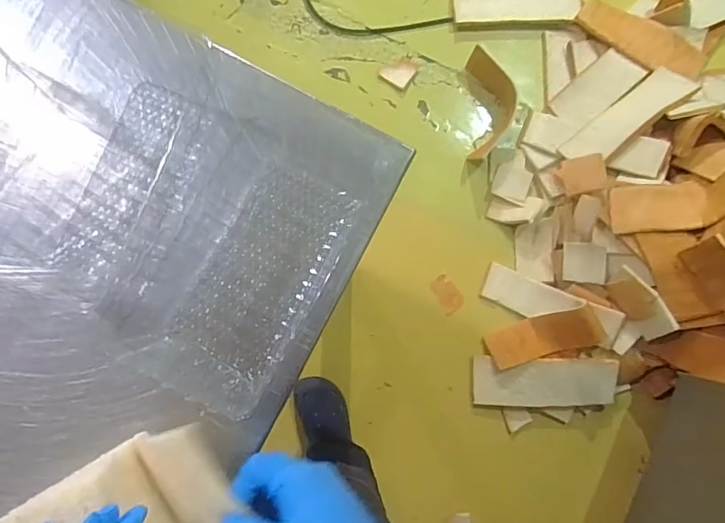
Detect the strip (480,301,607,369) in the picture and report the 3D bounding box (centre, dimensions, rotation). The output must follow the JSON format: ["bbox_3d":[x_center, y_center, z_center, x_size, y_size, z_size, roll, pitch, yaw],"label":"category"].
[{"bbox_3d":[0.448,0.189,1.207,0.266,0.033,0.102,-21,85,22],"label":"strip"}]

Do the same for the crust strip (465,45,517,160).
[{"bbox_3d":[0.333,-0.403,1.257,0.106,0.129,0.275,0,85,-1],"label":"crust strip"}]

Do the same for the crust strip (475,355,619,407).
[{"bbox_3d":[0.451,0.304,1.220,0.332,0.018,0.124,-2,95,13],"label":"crust strip"}]

